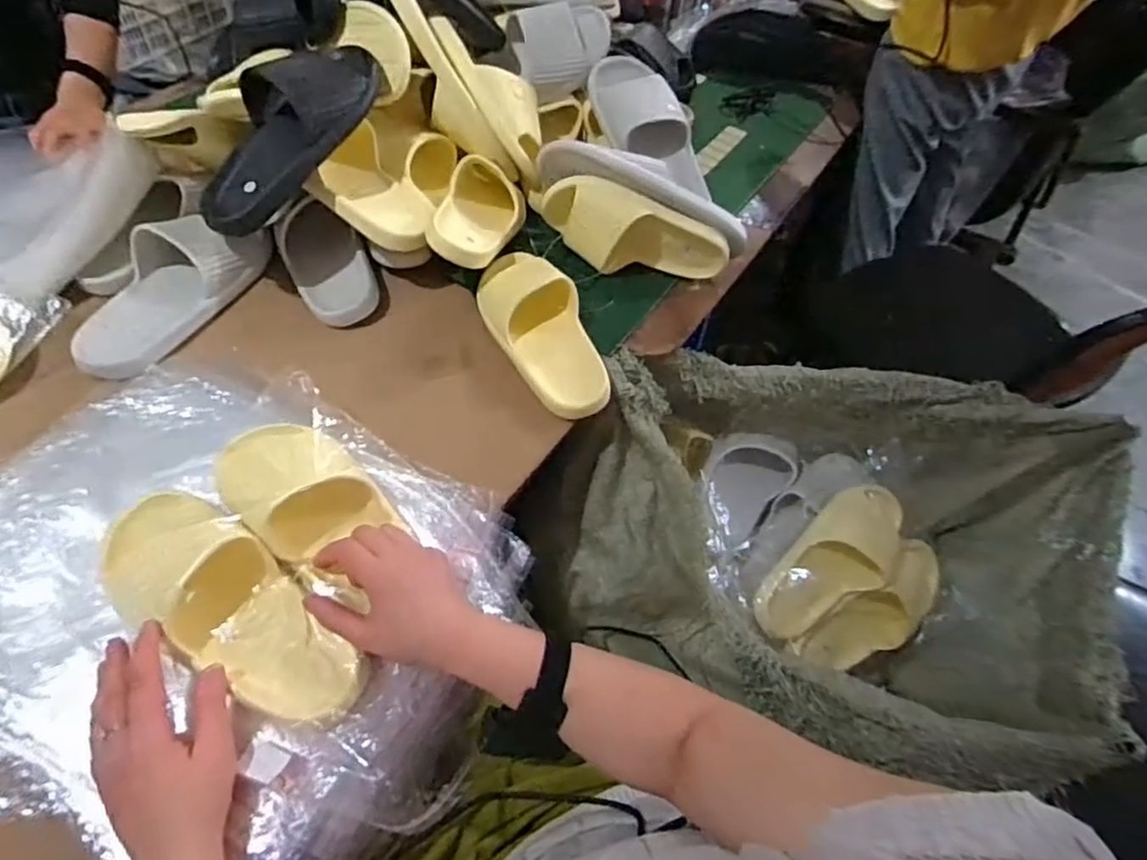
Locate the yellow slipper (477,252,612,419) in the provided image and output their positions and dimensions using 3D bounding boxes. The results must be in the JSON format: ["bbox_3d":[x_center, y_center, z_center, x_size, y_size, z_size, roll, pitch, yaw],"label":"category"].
[{"bbox_3d":[-0.041,-0.128,0.735,0.100,0.063,0.261,-22,59,-19],"label":"yellow slipper"}]

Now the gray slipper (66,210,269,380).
[{"bbox_3d":[-0.490,-0.178,0.736,0.113,0.072,0.264,18,55,9],"label":"gray slipper"}]

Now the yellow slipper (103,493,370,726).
[{"bbox_3d":[-0.274,0.136,0.487,0.251,0.059,0.094,36,59,10],"label":"yellow slipper"}]

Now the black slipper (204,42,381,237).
[{"bbox_3d":[-0.330,-0.351,0.700,0.109,0.082,0.282,27,78,15],"label":"black slipper"}]

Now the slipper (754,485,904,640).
[{"bbox_3d":[0.343,0.172,0.820,0.262,0.073,0.116,-40,89,-21],"label":"slipper"}]

